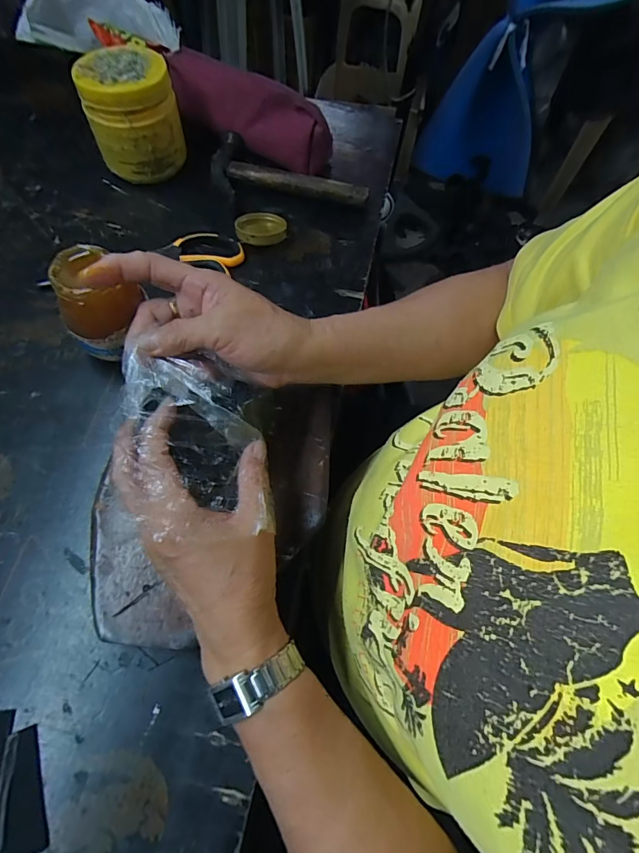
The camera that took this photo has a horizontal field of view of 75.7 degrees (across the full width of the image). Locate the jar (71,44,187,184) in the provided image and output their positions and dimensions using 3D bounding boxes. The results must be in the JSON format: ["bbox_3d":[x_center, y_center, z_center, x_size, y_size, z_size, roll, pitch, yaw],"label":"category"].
[{"bbox_3d":[-0.206,-0.345,0.467,0.094,0.101,0.089,-11,65,-8],"label":"jar"}]

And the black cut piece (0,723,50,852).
[{"bbox_3d":[-0.186,0.224,0.250,0.032,0.004,0.064,-18,67,-11],"label":"black cut piece"}]

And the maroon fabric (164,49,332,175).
[{"bbox_3d":[-0.093,-0.379,0.506,0.225,0.075,0.055,33,67,13],"label":"maroon fabric"}]

